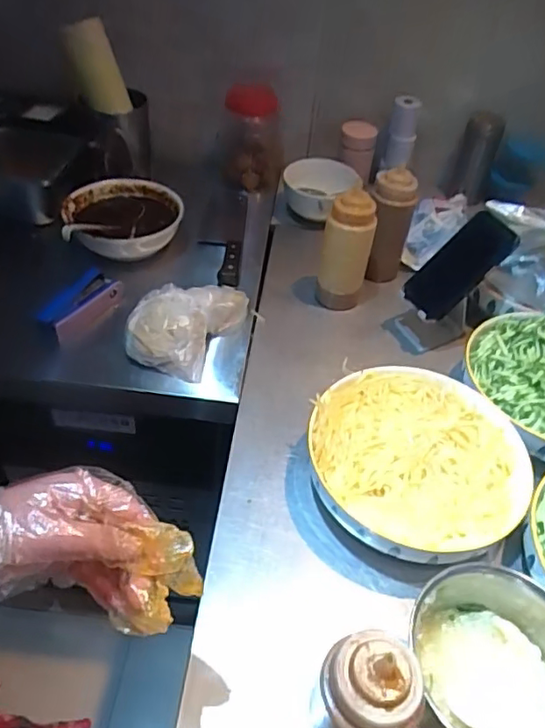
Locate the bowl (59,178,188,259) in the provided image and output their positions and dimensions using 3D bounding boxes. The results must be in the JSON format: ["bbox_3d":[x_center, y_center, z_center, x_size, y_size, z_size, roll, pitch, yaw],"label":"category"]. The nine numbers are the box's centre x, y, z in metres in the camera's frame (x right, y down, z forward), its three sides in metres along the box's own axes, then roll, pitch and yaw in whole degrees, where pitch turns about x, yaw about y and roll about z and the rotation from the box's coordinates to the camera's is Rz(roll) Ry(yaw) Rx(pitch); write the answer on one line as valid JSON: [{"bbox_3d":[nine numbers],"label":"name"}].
[{"bbox_3d":[-0.230,-0.226,0.904,0.170,0.068,0.157,1,43,-1],"label":"bowl"}]

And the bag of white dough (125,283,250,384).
[{"bbox_3d":[-0.105,-0.066,0.759,0.097,0.068,0.179,19,46,17],"label":"bag of white dough"}]

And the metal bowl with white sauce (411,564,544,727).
[{"bbox_3d":[0.189,0.241,0.462,0.138,0.073,0.134,-5,44,-7],"label":"metal bowl with white sauce"}]

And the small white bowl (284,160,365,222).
[{"bbox_3d":[0.086,-0.303,1.033,0.127,0.074,0.133,1,43,-1],"label":"small white bowl"}]

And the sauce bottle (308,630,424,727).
[{"bbox_3d":[0.058,0.236,0.394,0.058,0.160,0.053,1,43,-1],"label":"sauce bottle"}]

